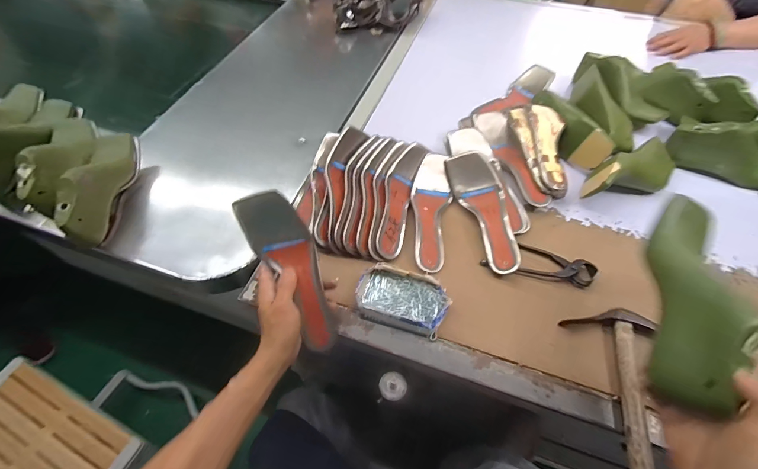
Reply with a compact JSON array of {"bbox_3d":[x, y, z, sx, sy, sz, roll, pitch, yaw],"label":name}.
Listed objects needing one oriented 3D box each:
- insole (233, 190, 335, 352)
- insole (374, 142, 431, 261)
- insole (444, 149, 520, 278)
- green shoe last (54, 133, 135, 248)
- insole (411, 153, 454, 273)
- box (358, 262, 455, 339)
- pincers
[{"bbox_3d":[-0.113,0.048,0.467,0.070,0.028,0.221,-26,99,-18],"label":"insole"},{"bbox_3d":[0.032,-0.067,0.597,0.060,0.044,0.227,14,56,8],"label":"insole"},{"bbox_3d":[0.184,-0.044,0.584,0.065,0.052,0.224,-13,57,-8],"label":"insole"},{"bbox_3d":[-0.490,-0.099,0.606,0.061,0.087,0.221,-11,56,-7],"label":"green shoe last"},{"bbox_3d":[0.088,-0.045,0.593,0.070,0.033,0.223,10,57,7],"label":"insole"},{"bbox_3d":[0.033,0.095,0.506,0.129,0.026,0.084,17,58,12],"label":"box"},{"bbox_3d":[0.254,0.042,0.551,0.170,0.014,0.057,13,57,9],"label":"pincers"}]

